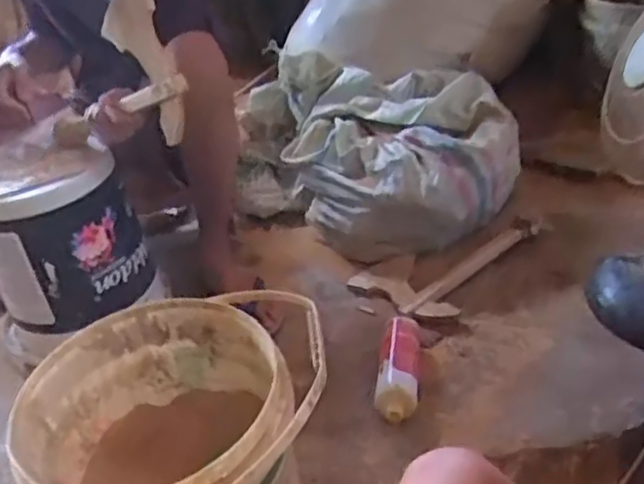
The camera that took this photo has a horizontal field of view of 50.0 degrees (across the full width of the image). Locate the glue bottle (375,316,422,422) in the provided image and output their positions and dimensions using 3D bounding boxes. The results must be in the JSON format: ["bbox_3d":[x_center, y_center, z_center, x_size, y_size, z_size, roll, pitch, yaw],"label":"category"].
[{"bbox_3d":[0.125,0.209,1.137,0.066,0.076,0.190,-2,34,12],"label":"glue bottle"}]

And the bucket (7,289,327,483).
[{"bbox_3d":[-0.148,0.285,0.841,0.350,0.316,0.295,-13,33,-3],"label":"bucket"}]

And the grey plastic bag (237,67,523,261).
[{"bbox_3d":[0.094,-0.216,1.624,0.483,0.289,0.660,-29,37,-27],"label":"grey plastic bag"}]

